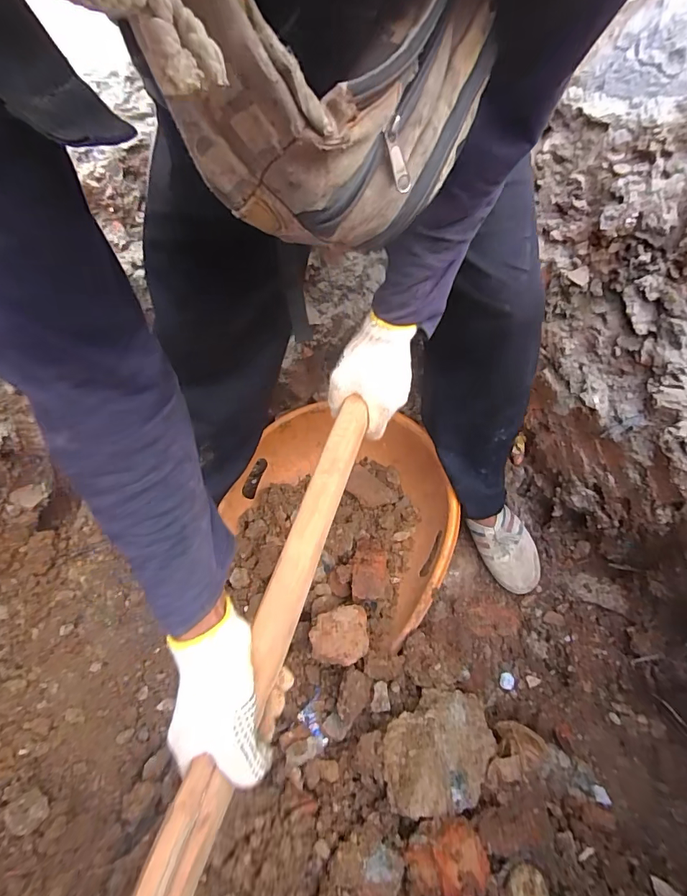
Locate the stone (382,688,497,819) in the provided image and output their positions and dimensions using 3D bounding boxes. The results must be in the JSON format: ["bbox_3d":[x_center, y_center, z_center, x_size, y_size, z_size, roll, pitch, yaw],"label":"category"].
[{"bbox_3d":[0.125,0.387,0.555,0.124,0.088,0.175,24,54,27],"label":"stone"}]

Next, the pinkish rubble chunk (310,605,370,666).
[{"bbox_3d":[-0.009,0.278,0.636,0.086,0.034,0.078,8,56,-14],"label":"pinkish rubble chunk"}]

